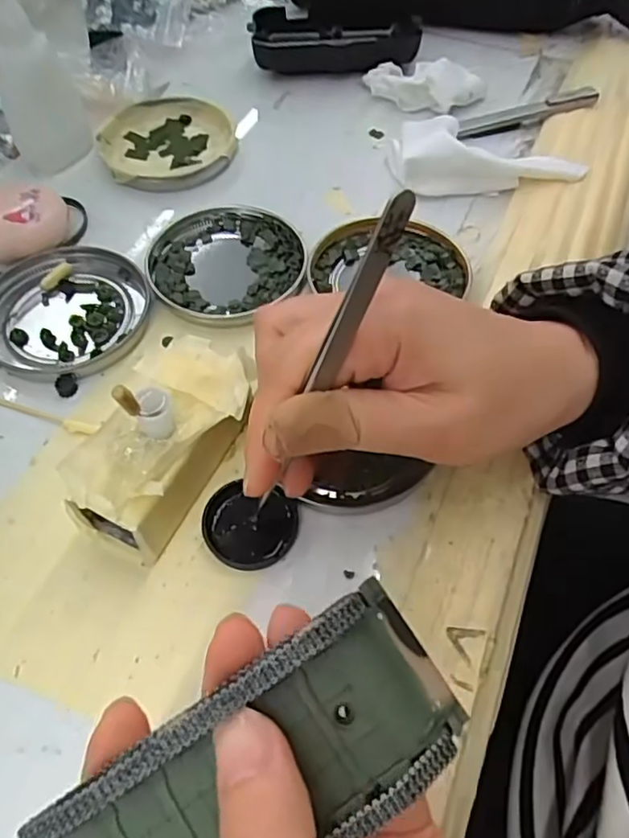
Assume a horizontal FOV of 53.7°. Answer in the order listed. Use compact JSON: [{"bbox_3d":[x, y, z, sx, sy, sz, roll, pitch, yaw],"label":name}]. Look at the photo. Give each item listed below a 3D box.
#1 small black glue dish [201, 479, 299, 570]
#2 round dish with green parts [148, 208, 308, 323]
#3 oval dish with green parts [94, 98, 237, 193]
[{"bbox_3d":[-0.025,0.042,0.239,0.035,0.007,0.031,11,58,7],"label":"small black glue dish"},{"bbox_3d":[-0.045,-0.082,0.318,0.077,0.008,0.073,0,57,0],"label":"round dish with green parts"},{"bbox_3d":[-0.087,-0.165,0.371,0.077,0.008,0.077,-16,58,-10],"label":"oval dish with green parts"}]

